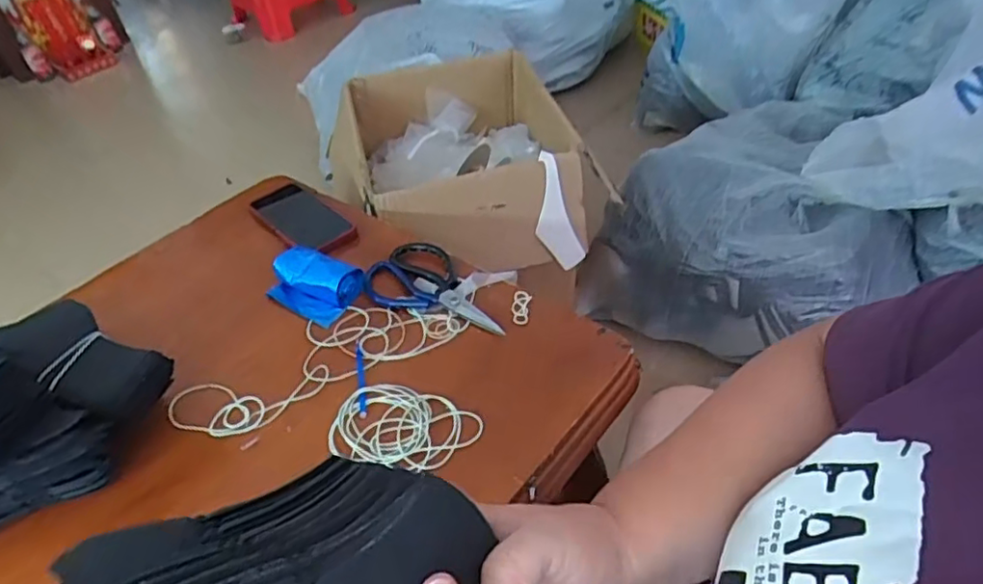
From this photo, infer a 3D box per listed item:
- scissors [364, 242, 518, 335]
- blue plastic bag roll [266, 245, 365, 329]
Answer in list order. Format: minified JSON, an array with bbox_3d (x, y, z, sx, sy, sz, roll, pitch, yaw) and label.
[{"bbox_3d":[-0.056,-0.011,0.734,0.176,0.018,0.103,11,46,20],"label":"scissors"},{"bbox_3d":[-0.210,-0.013,0.734,0.116,0.037,0.073,20,50,27],"label":"blue plastic bag roll"}]

